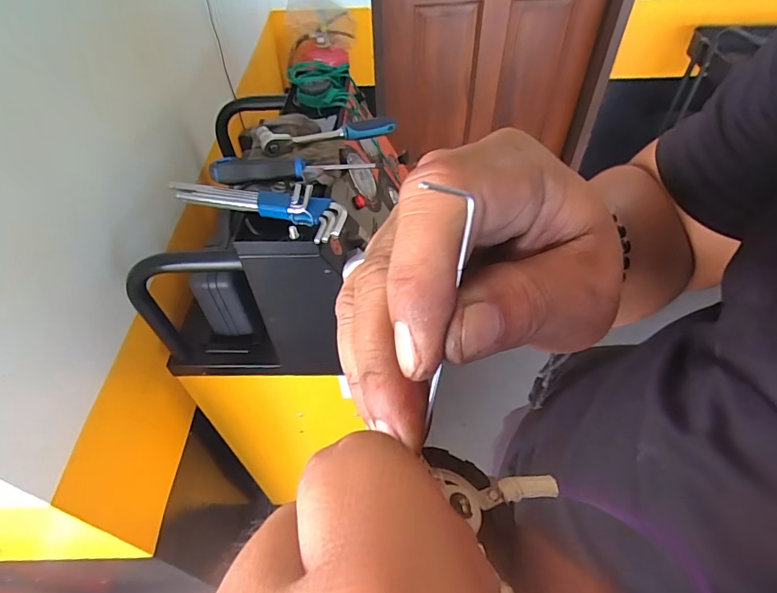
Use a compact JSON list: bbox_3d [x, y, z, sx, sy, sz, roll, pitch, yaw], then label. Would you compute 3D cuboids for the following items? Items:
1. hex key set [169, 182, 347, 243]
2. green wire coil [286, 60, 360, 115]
[{"bbox_3d":[-0.150,-0.114,0.507,0.222,0.030,0.063,17,51,16],"label":"hex key set"},{"bbox_3d":[-0.105,-0.335,0.717,0.102,0.052,0.119,-9,49,-6],"label":"green wire coil"}]

